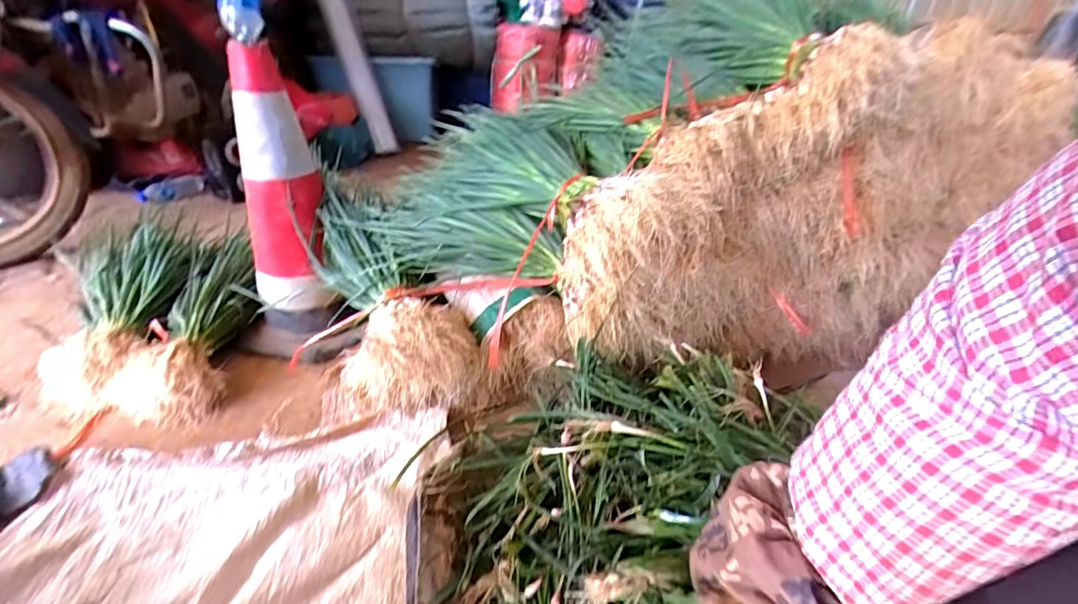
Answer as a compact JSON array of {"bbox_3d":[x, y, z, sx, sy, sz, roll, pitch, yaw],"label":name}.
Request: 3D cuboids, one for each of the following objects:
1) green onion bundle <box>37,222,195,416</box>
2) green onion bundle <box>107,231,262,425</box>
[{"bbox_3d":[-0.835,-0.001,0.939,0.247,0.095,0.456,-5,51,-10],"label":"green onion bundle"},{"bbox_3d":[-0.653,0.013,0.940,0.166,0.085,0.457,-2,47,-6],"label":"green onion bundle"}]

